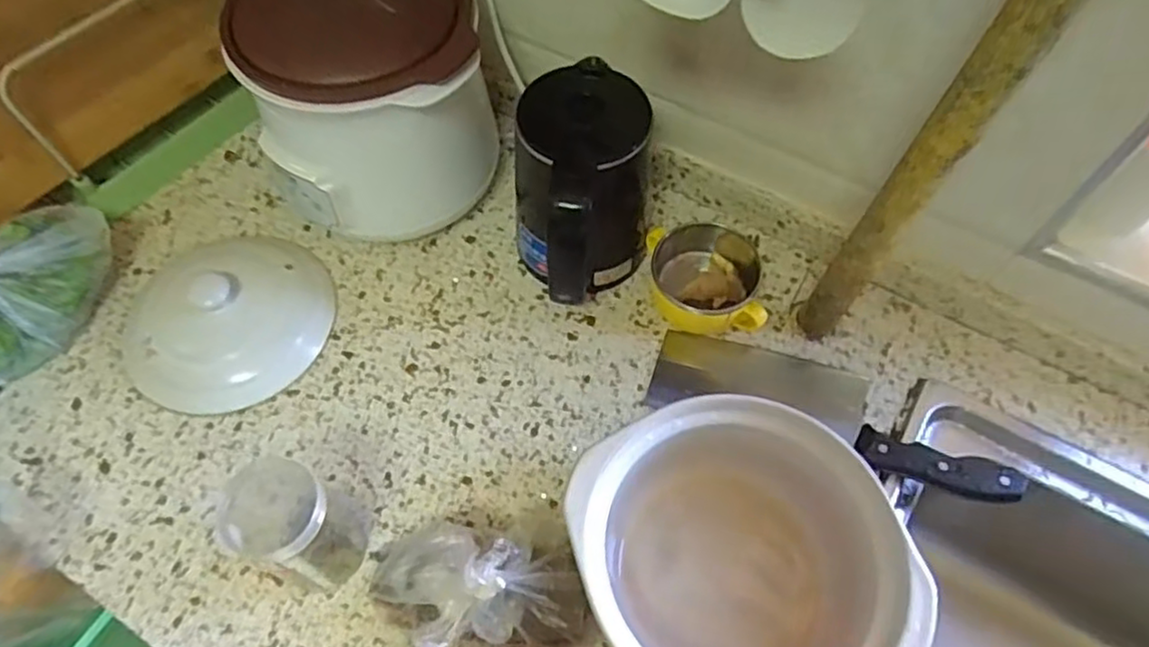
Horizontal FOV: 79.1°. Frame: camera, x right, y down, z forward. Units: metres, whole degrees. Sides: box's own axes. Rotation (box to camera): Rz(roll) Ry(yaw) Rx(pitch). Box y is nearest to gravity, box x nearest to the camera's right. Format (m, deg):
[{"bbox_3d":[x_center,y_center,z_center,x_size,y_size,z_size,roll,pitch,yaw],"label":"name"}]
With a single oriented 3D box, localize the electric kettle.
[{"bbox_3d":[0.007,-0.106,0.602,0.111,0.179,0.164,-4,60,-2],"label":"electric kettle"}]

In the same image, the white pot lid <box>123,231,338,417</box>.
[{"bbox_3d":[-0.317,-0.017,0.619,0.180,0.056,0.178,0,60,0],"label":"white pot lid"}]

